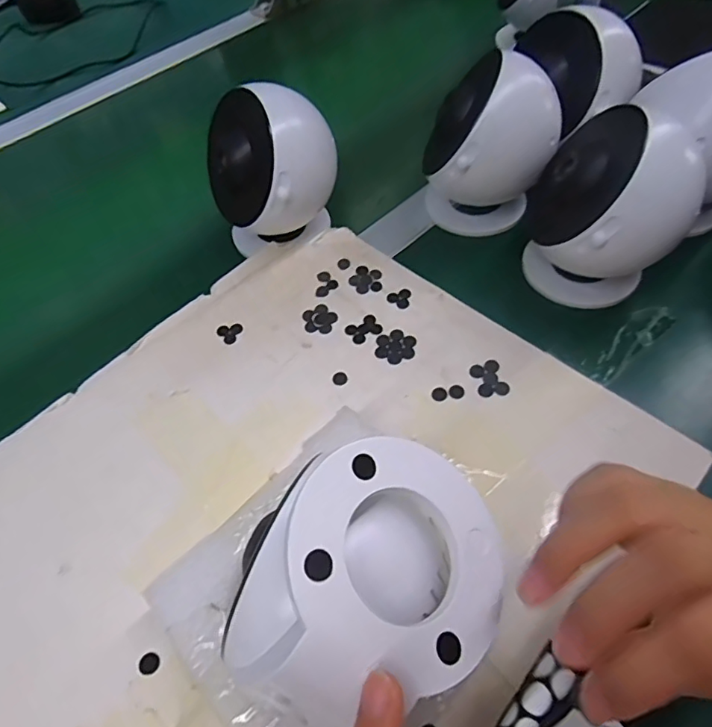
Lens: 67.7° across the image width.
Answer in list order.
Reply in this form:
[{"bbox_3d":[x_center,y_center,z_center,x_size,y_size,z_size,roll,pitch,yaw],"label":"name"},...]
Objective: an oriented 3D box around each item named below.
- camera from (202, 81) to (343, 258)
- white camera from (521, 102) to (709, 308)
[{"bbox_3d":[-0.073,-0.152,0.419,0.092,0.114,0.082,23,60,19],"label":"camera"},{"bbox_3d":[0.168,-0.097,0.364,0.102,0.120,0.089,19,58,17],"label":"white camera"}]

